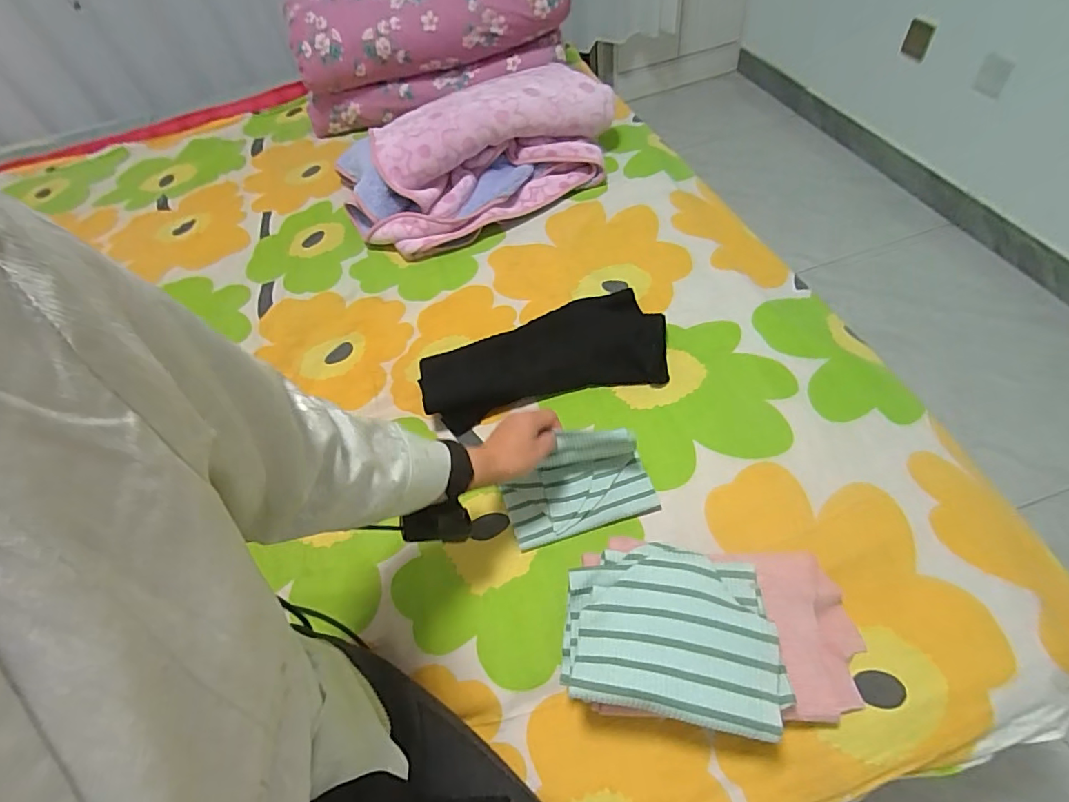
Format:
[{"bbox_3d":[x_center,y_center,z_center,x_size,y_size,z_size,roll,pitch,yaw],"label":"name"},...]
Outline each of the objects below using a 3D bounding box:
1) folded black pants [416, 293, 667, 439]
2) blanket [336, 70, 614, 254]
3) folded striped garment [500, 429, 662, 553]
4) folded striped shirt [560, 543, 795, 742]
[{"bbox_3d":[0.011,-0.064,0.752,0.356,0.035,0.176,-16,53,-3],"label":"folded black pants"},{"bbox_3d":[-0.112,-0.494,1.009,0.544,0.157,0.340,-20,54,-6],"label":"blanket"},{"bbox_3d":[0.053,0.101,0.612,0.174,0.074,0.102,-14,59,-6],"label":"folded striped garment"},{"bbox_3d":[0.128,0.212,0.480,0.192,0.032,0.145,5,55,12],"label":"folded striped shirt"}]

